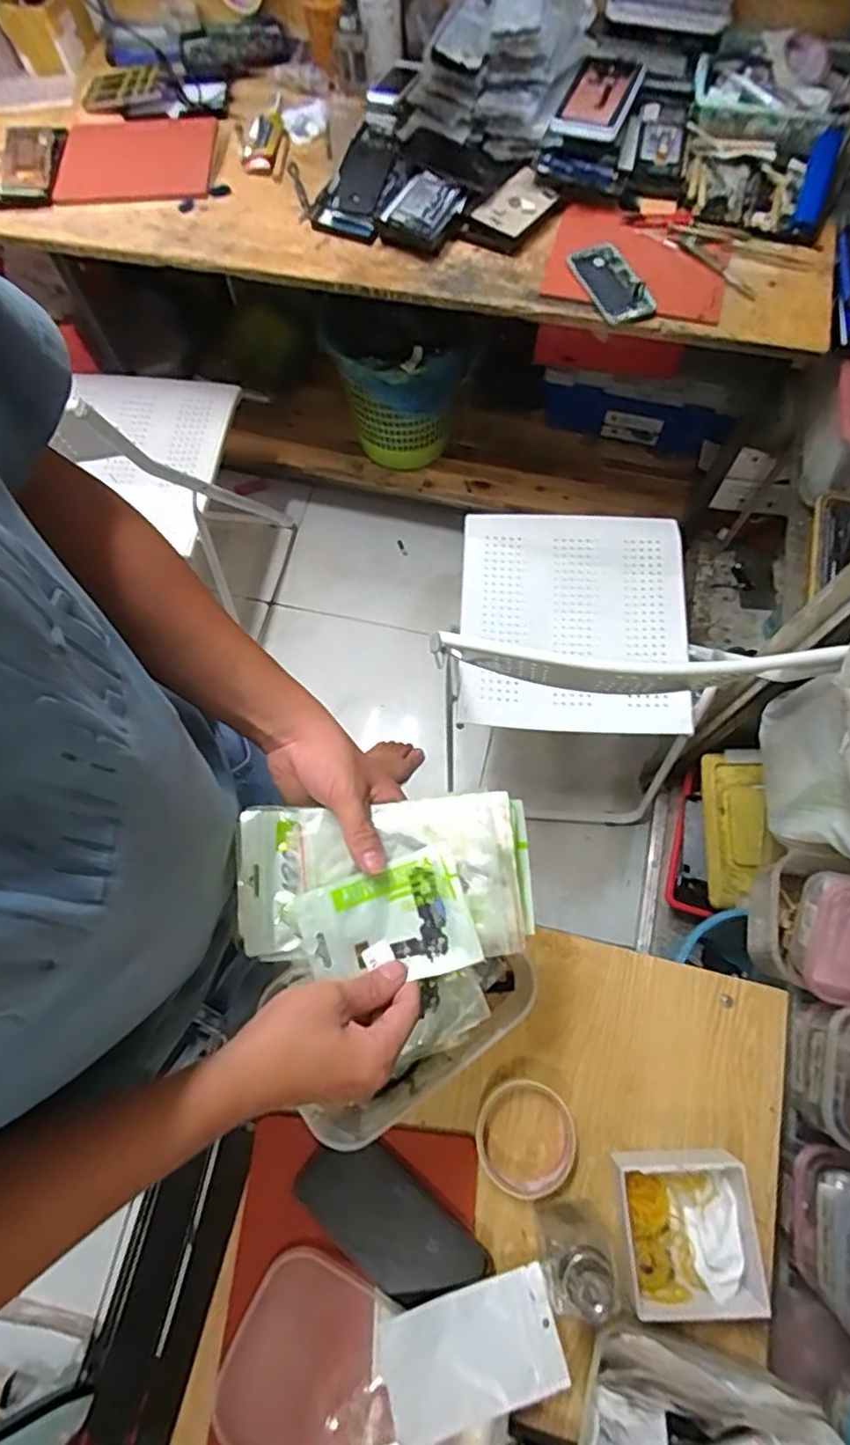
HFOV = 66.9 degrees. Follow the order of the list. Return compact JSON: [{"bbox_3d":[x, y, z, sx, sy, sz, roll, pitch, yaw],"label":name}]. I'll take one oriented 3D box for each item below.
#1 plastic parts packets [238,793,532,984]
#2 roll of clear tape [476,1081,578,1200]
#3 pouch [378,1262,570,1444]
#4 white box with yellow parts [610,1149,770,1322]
[{"bbox_3d":[-0.028,0.117,0.465,0.205,0.024,0.117,-4,70,1],"label":"plastic parts packets"},{"bbox_3d":[0.089,0.371,0.574,0.083,0.026,0.089,-1,70,2],"label":"roll of clear tape"},{"bbox_3d":[0.039,0.500,0.509,0.137,0.007,0.078,-9,58,-12],"label":"pouch"},{"bbox_3d":[0.215,0.416,0.530,0.112,0.042,0.110,-3,70,1],"label":"white box with yellow parts"}]

